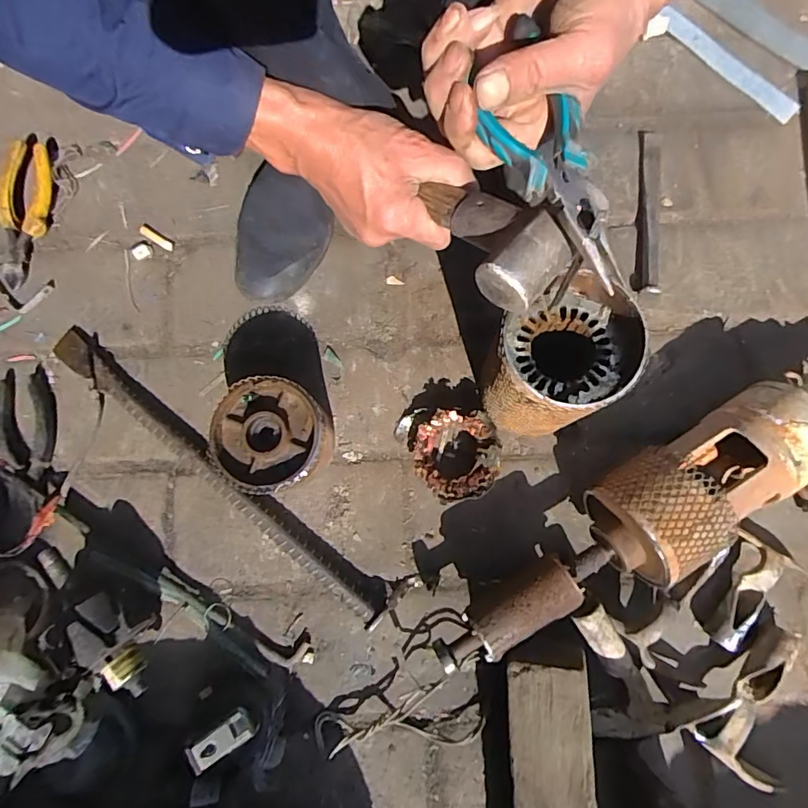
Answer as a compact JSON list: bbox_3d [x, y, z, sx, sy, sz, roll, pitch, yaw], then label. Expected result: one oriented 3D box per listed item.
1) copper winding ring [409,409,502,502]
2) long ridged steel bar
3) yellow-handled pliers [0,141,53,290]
[{"bbox_3d":[0.049,0.050,0.489,0.080,0.046,0.087,0,79,0],"label":"copper winding ring"},{"bbox_3d":[-0.194,0.061,0.501,0.435,0.026,0.033,37,81,6],"label":"long ridged steel bar"},{"bbox_3d":[-0.422,-0.211,0.547,0.050,0.022,0.164,4,79,0],"label":"yellow-handled pliers"}]

